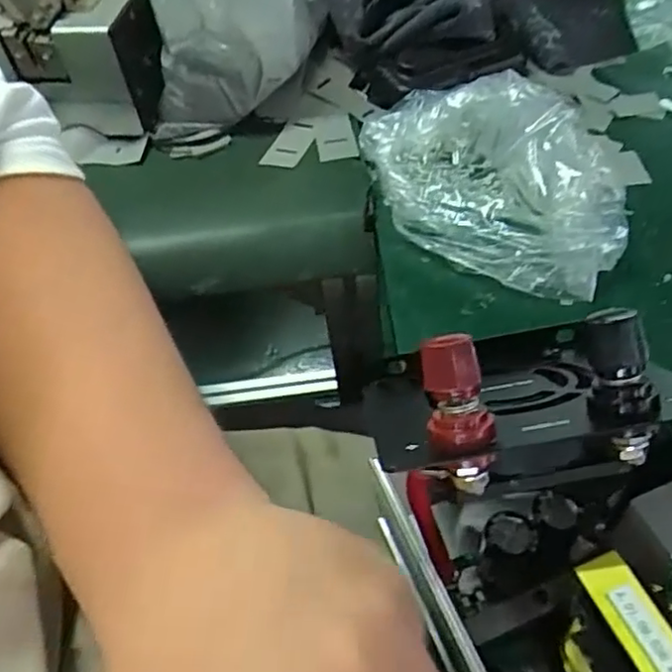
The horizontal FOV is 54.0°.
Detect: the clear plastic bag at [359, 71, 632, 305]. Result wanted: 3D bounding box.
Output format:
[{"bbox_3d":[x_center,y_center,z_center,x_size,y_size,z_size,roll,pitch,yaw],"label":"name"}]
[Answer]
[{"bbox_3d":[0.087,-0.099,0.381,0.170,0.041,0.124,25,57,23],"label":"clear plastic bag"}]

